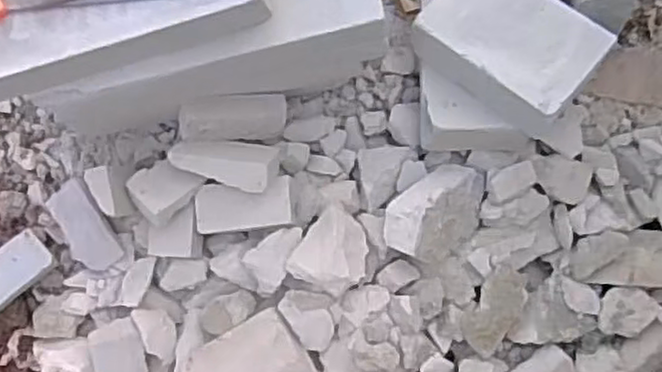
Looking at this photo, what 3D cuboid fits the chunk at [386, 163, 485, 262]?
[{"bbox_3d":[0.208,0.055,1.363,0.219,0.101,0.148,-37,79,0],"label":"chunk"}]

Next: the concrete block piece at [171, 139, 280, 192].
[{"bbox_3d":[-0.212,-0.051,1.383,0.204,0.061,0.099,14,83,9],"label":"concrete block piece"}]

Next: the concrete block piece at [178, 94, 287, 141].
[{"bbox_3d":[-0.190,-0.132,1.382,0.209,0.036,0.084,-5,83,-16],"label":"concrete block piece"}]

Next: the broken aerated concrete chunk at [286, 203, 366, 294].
[{"bbox_3d":[0.008,0.132,1.371,0.133,0.069,0.166,33,86,11],"label":"broken aerated concrete chunk"}]

